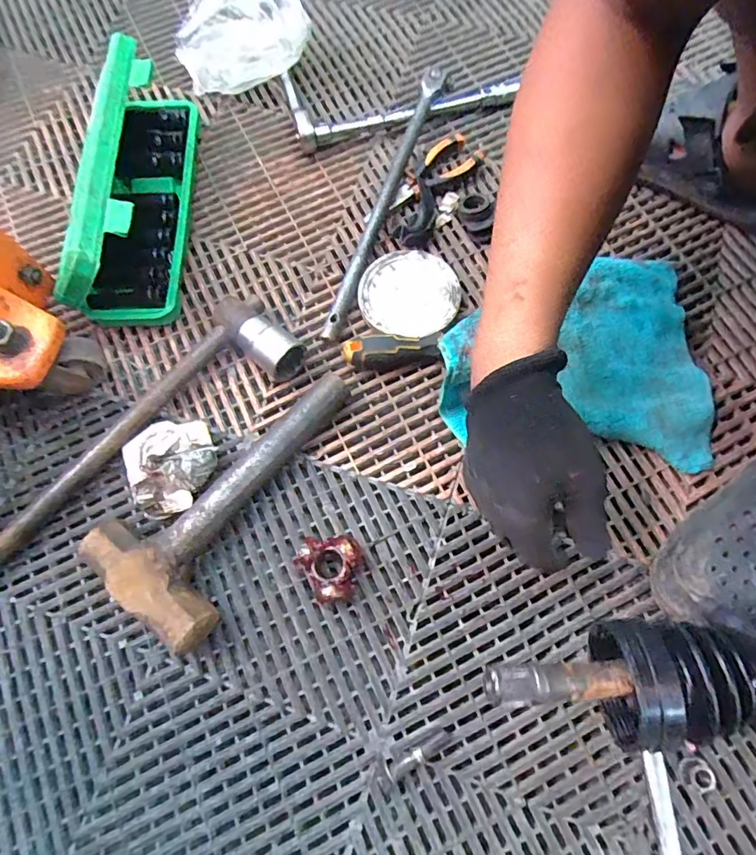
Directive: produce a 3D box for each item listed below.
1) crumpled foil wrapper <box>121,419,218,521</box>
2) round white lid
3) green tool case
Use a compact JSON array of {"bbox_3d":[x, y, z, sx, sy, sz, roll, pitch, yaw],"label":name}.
[{"bbox_3d":[-0.181,0.034,0.439,0.057,0.075,0.094,19,73,8],"label":"crumpled foil wrapper"},{"bbox_3d":[0.033,-0.136,0.514,0.098,0.018,0.103,-1,71,2],"label":"round white lid"},{"bbox_3d":[-0.252,-0.254,0.511,0.089,0.110,0.285,-2,71,1],"label":"green tool case"}]

